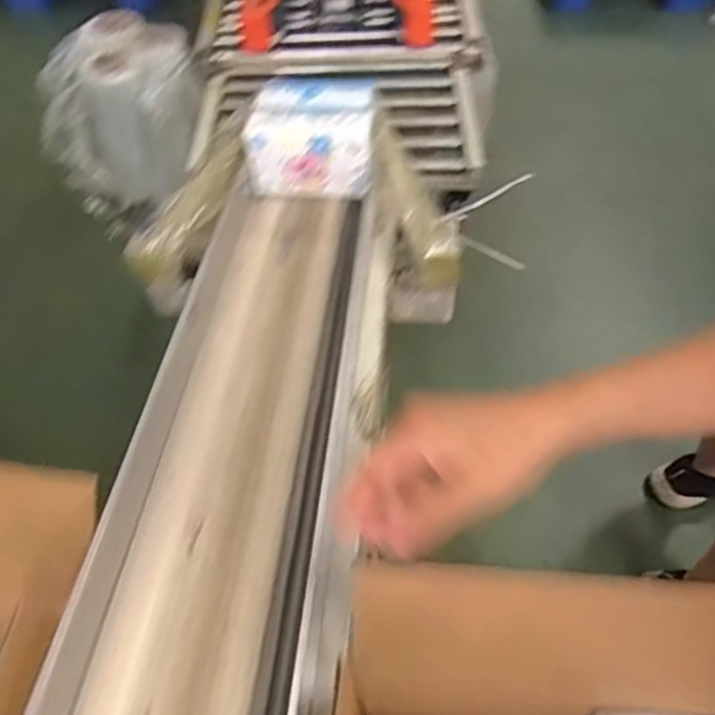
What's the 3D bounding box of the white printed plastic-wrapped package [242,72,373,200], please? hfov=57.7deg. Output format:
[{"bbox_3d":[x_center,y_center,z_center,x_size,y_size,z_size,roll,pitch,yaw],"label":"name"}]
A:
[{"bbox_3d":[-0.053,-0.261,0.766,0.139,0.085,0.116,3,53,4],"label":"white printed plastic-wrapped package"}]

